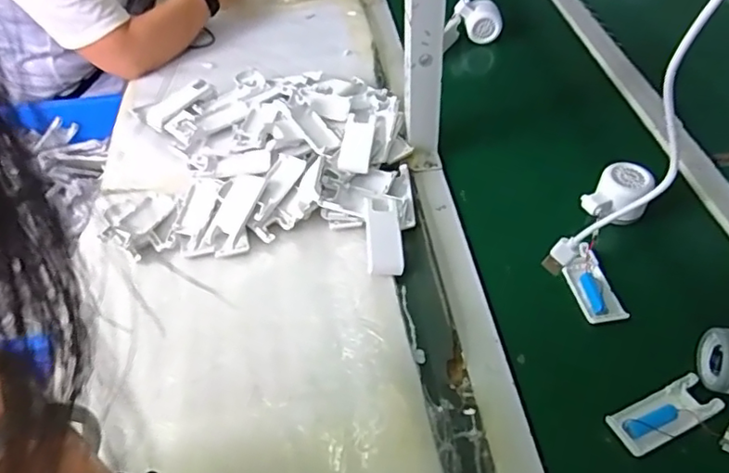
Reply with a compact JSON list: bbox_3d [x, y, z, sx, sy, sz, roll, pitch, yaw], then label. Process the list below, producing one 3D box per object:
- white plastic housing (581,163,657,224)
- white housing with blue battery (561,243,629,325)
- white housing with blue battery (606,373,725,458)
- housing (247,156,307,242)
[{"bbox_3d":[0.303,-0.049,0.690,0.065,0.057,0.061,-1,47,1],"label":"white plastic housing"},{"bbox_3d":[0.248,0.052,0.632,0.045,0.015,0.094,-8,47,-7],"label":"white housing with blue battery"},{"bbox_3d":[0.276,0.160,0.525,0.105,0.018,0.042,-20,50,-16],"label":"white housing with blue battery"},{"bbox_3d":[-0.110,-0.048,0.714,0.039,0.017,0.124,21,60,1],"label":"housing"}]

